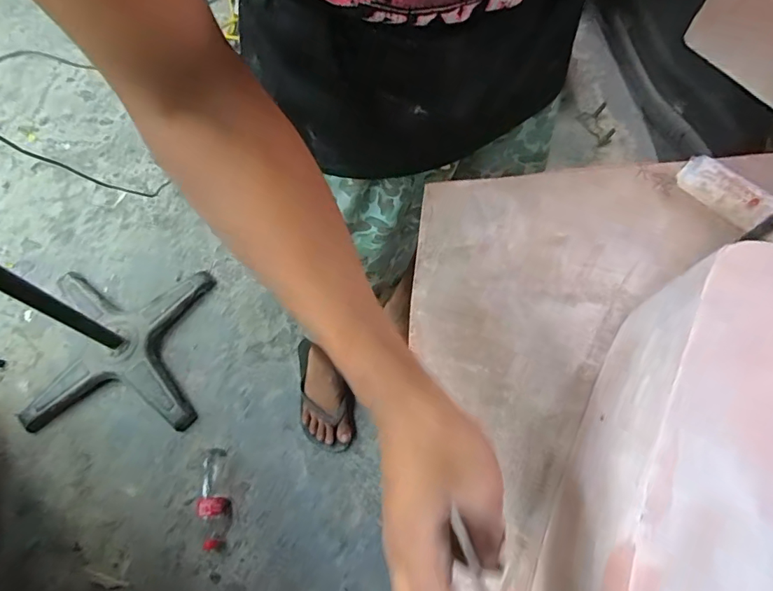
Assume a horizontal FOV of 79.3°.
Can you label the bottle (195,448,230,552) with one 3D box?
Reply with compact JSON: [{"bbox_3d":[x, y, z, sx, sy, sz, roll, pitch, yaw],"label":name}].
[{"bbox_3d":[-0.382,0.447,1.027,0.057,0.051,0.207,-9,70,-2],"label":"bottle"}]

